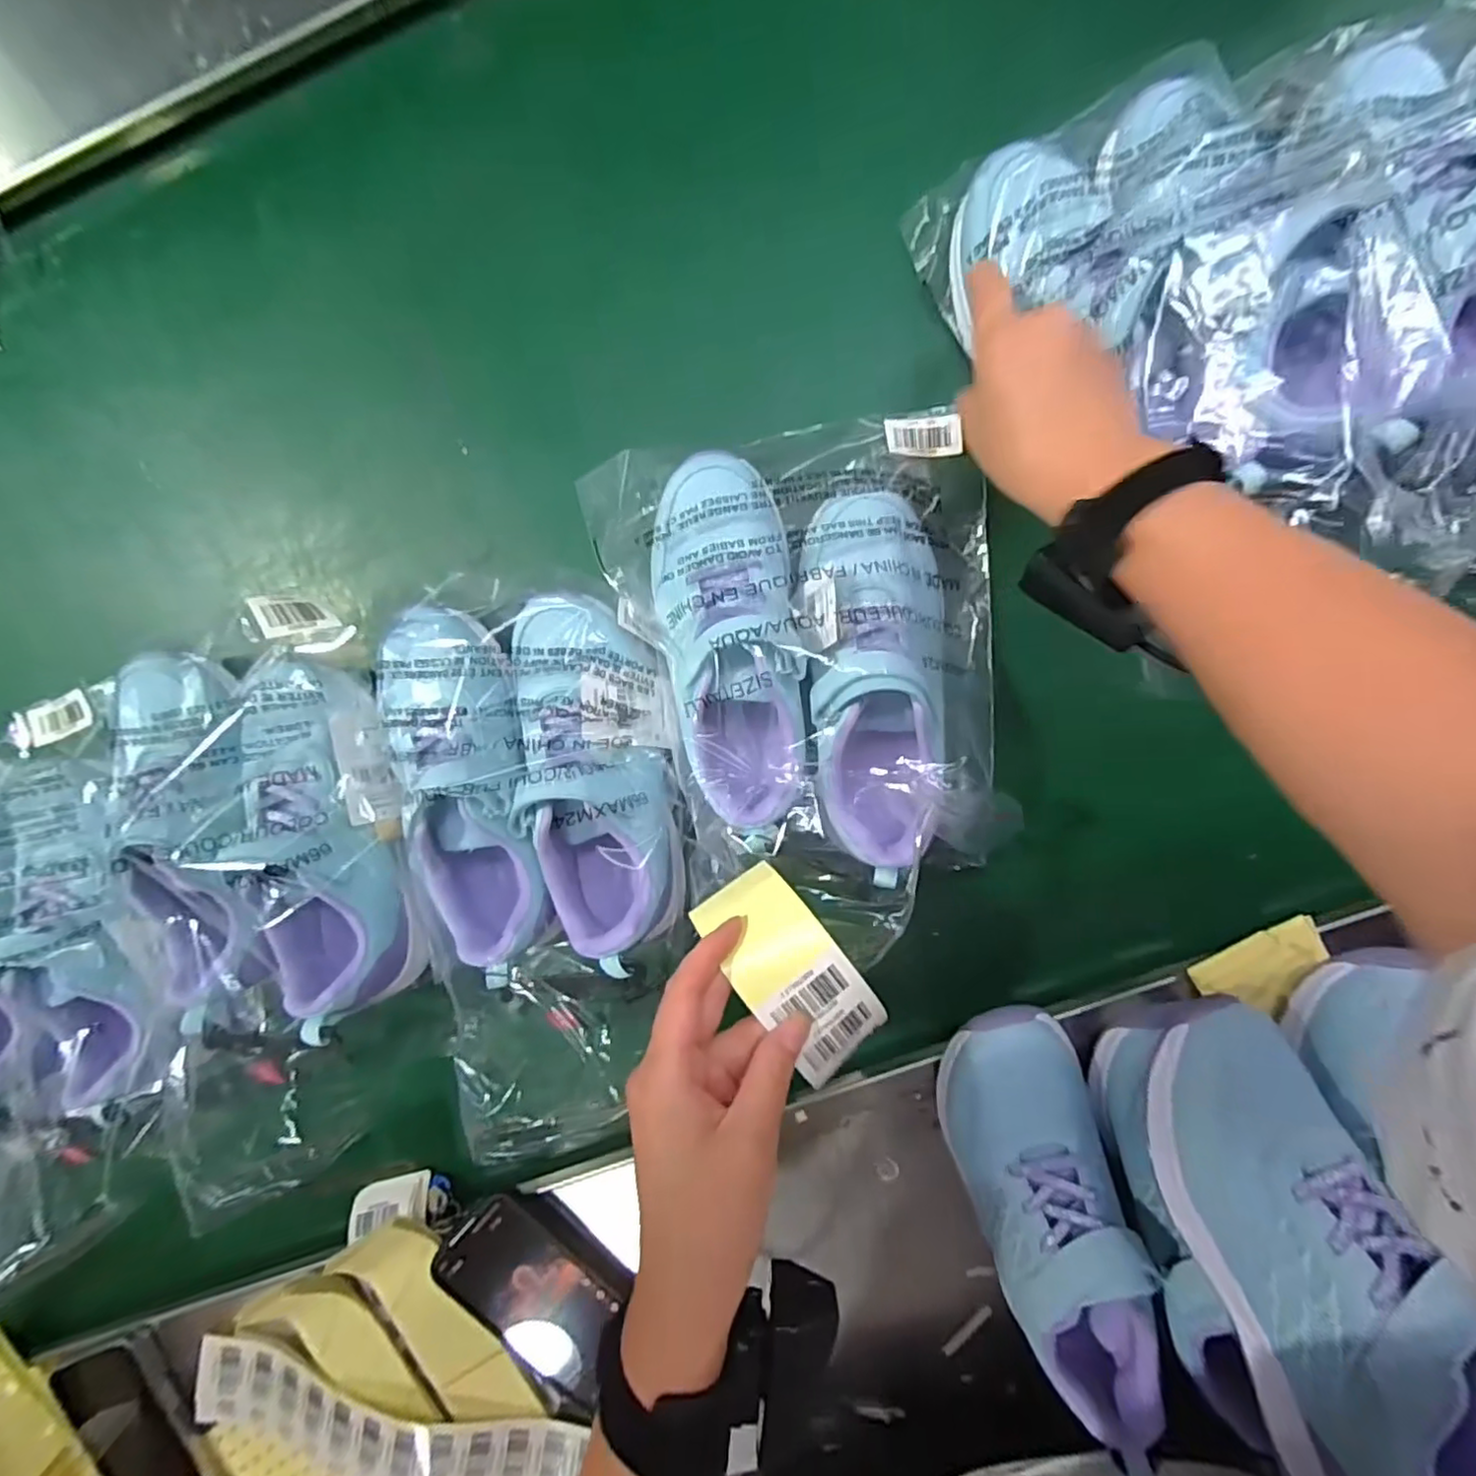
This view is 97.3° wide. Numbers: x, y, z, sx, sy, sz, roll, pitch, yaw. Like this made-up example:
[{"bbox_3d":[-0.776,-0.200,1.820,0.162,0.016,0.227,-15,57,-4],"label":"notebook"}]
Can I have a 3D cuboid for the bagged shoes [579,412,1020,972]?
[{"bbox_3d":[0.052,-0.048,0.387,0.237,0.124,0.286,-12,96,3],"label":"bagged shoes"}]

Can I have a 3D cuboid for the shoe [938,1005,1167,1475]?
[{"bbox_3d":[0.188,0.285,0.386,0.085,0.076,0.224,-16,96,4],"label":"shoe"}]

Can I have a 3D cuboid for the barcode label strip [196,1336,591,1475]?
[{"bbox_3d":[-0.256,0.501,0.468,0.286,0.041,0.070,10,97,1],"label":"barcode label strip"}]

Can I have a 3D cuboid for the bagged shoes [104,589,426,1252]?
[{"bbox_3d":[-0.313,0.104,0.443,0.188,0.103,0.367,-6,96,3],"label":"bagged shoes"}]

